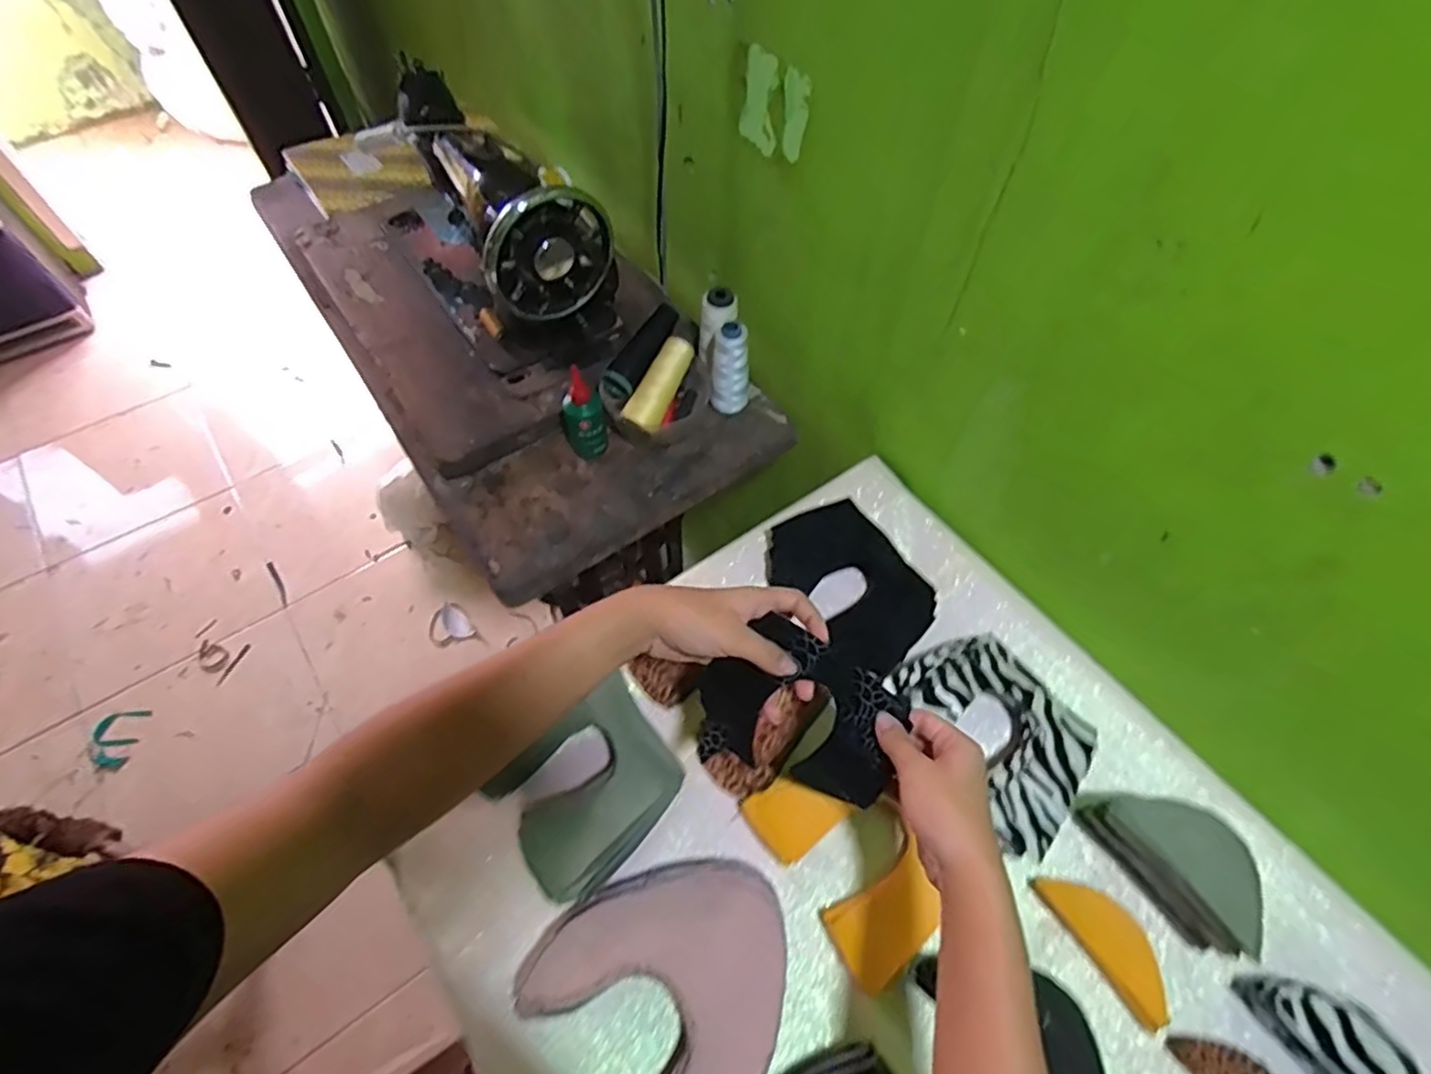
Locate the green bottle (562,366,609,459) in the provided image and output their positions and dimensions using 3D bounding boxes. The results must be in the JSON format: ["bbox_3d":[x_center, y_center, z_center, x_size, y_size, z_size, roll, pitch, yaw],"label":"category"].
[{"bbox_3d":[-0.143,-0.128,0.729,0.041,0.107,0.040,1,58,-1],"label":"green bottle"}]

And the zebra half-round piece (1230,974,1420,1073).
[{"bbox_3d":[0.431,0.355,0.457,0.053,0.045,0.121,-32,64,-19],"label":"zebra half-round piece"}]

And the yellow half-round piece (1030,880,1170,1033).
[{"bbox_3d":[0.296,0.300,0.501,0.042,0.012,0.105,-25,62,-16],"label":"yellow half-round piece"}]

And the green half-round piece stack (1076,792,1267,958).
[{"bbox_3d":[0.352,0.245,0.512,0.058,0.070,0.125,-27,63,-17],"label":"green half-round piece stack"}]

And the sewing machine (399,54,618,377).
[{"bbox_3d":[-0.259,-0.371,0.787,0.166,0.205,0.322,-29,63,-18],"label":"sewing machine"}]

